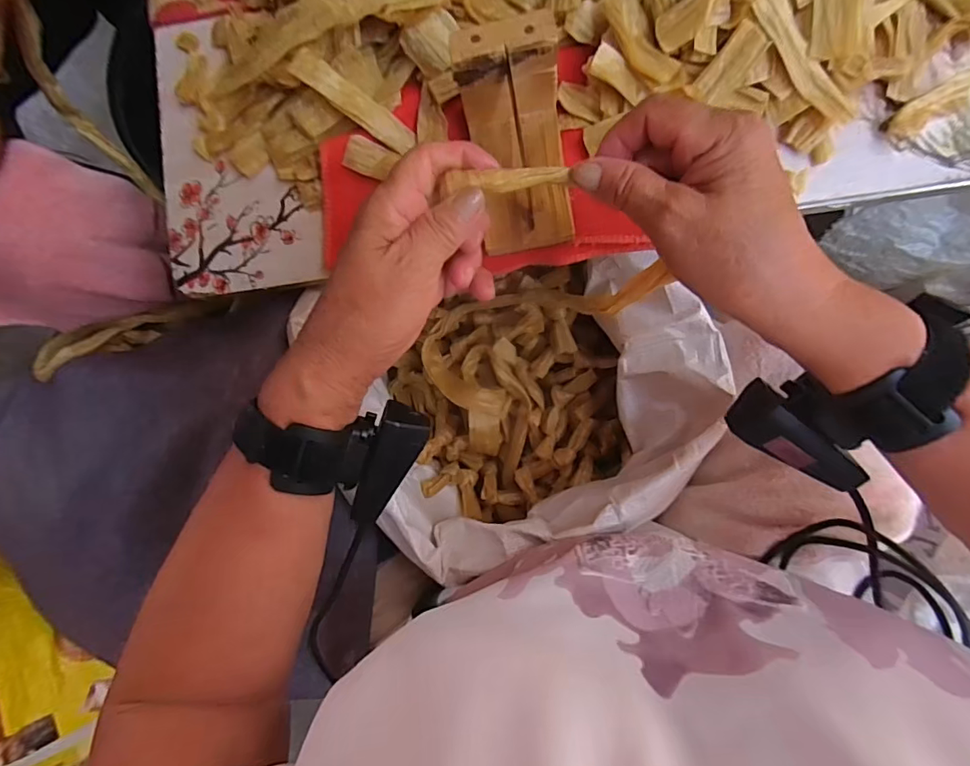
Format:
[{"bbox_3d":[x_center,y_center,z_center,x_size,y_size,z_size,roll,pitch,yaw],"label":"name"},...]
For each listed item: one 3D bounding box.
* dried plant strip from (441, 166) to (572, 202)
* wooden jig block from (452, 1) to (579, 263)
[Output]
[{"bbox_3d":[0.009,-0.102,0.253,0.063,0.006,0.010,-4,85,1],"label":"dried plant strip"},{"bbox_3d":[0.020,-0.145,0.307,0.059,0.071,0.106,-8,84,7],"label":"wooden jig block"}]

